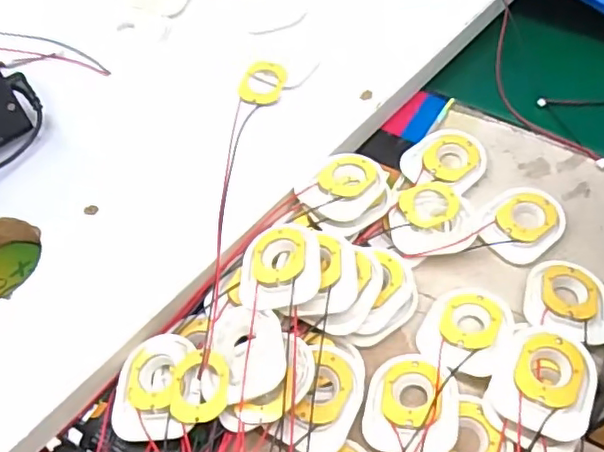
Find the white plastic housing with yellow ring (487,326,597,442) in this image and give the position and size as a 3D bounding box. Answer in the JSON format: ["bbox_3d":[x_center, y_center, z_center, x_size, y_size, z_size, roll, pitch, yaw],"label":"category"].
[{"bbox_3d":[0.131,0.084,0.317,0.047,0.022,0.063,21,59,17],"label":"white plastic housing with yellow ring"}]

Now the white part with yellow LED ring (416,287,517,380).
[{"bbox_3d":[0.096,0.060,0.346,0.046,0.015,0.056,28,61,21],"label":"white part with yellow LED ring"}]

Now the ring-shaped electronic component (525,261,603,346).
[{"bbox_3d":[0.162,0.044,0.353,0.049,0.016,0.054,15,57,13],"label":"ring-shaped electronic component"}]

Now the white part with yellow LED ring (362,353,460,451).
[{"bbox_3d":[0.059,0.097,0.317,0.048,0.020,0.056,7,56,8],"label":"white part with yellow LED ring"}]

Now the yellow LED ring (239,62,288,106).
[{"bbox_3d":[-0.029,-0.105,0.429,0.031,0.009,0.036,13,57,12],"label":"yellow LED ring"}]

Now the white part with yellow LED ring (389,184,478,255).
[{"bbox_3d":[0.087,-0.004,0.387,0.056,0.017,0.046,-7,55,-2],"label":"white part with yellow LED ring"}]

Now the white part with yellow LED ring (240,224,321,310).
[{"bbox_3d":[-0.013,0.022,0.345,0.047,0.009,0.056,-1,55,2],"label":"white part with yellow LED ring"}]

